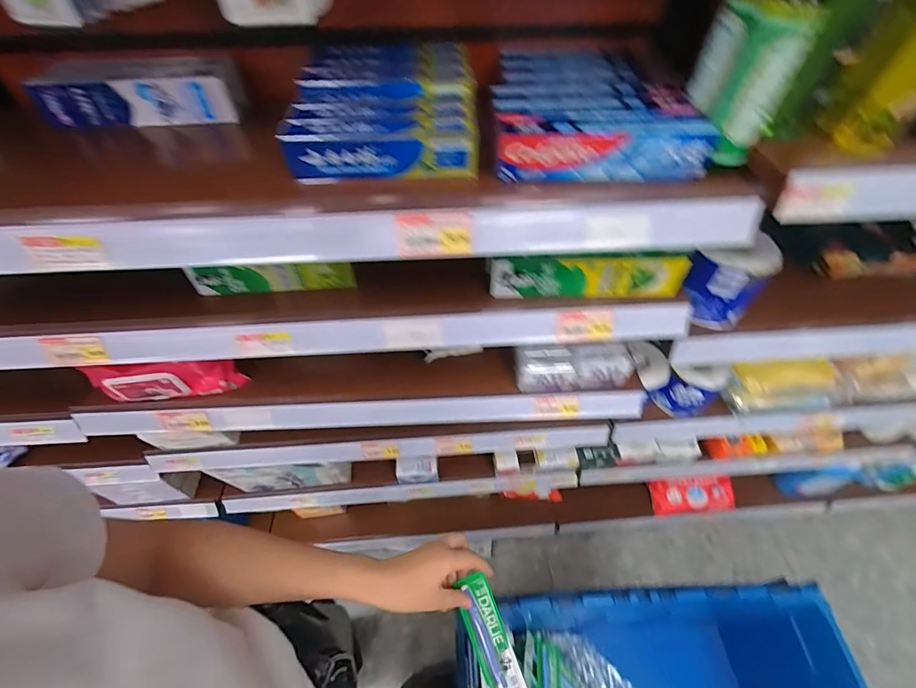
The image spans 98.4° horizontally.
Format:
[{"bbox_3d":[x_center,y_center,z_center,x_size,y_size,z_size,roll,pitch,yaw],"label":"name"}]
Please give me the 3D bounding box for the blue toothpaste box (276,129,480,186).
[{"bbox_3d":[-0.072,-0.183,0.384,0.182,0.042,0.037,-8,53,-6],"label":"blue toothpaste box"}]

